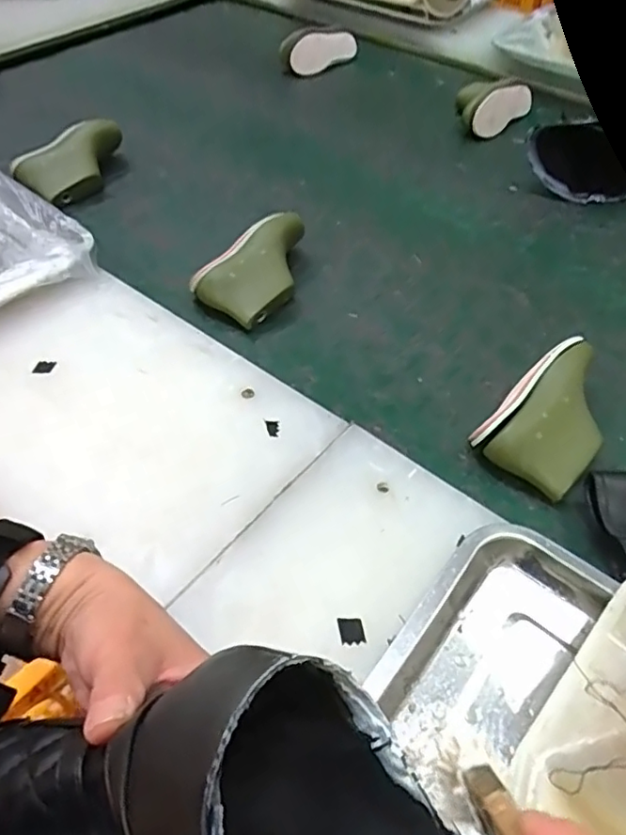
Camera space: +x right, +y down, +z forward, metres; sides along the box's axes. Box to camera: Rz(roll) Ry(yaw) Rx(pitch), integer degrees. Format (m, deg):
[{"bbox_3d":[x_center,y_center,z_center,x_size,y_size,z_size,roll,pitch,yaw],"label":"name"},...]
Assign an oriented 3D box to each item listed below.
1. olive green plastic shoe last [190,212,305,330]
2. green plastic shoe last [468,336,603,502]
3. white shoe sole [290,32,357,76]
[{"bbox_3d":[-0.057,-0.171,0.655,0.087,0.057,0.153,32,57,22],"label":"olive green plastic shoe last"},{"bbox_3d":[0.227,-0.003,0.535,0.089,0.056,0.162,34,59,24],"label":"green plastic shoe last"},{"bbox_3d":[0.017,-0.691,1.087,0.153,0.011,0.069,-37,99,-20],"label":"white shoe sole"}]

